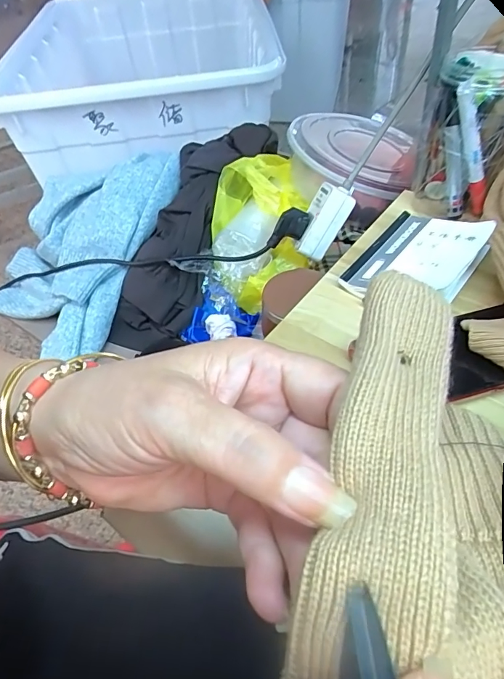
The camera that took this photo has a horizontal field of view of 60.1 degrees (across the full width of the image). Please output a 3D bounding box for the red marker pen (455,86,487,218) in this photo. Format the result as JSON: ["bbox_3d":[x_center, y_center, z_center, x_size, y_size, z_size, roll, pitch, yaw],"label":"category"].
[{"bbox_3d":[0.225,-0.183,0.442,0.017,0.138,0.020,-15,46,23],"label":"red marker pen"}]

